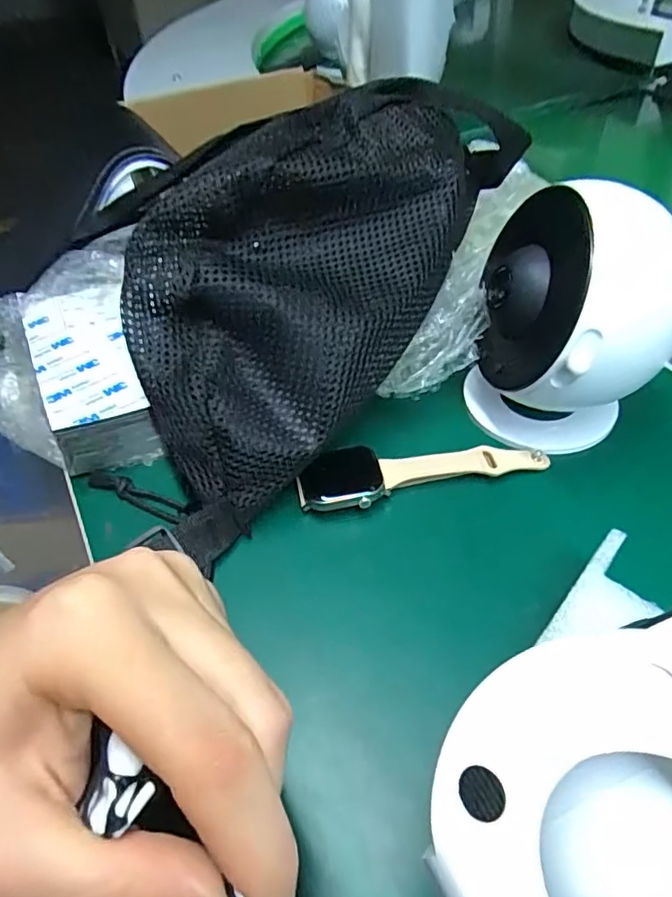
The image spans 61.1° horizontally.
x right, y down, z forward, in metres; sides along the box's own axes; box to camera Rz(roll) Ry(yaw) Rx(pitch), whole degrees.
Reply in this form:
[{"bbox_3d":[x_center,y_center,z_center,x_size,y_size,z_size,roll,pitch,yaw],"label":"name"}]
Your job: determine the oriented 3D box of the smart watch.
[{"bbox_3d":[0.044,0.008,0.299,0.130,0.011,0.034,-12,46,-9],"label":"smart watch"}]

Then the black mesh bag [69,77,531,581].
[{"bbox_3d":[-0.003,-0.090,0.300,0.107,0.134,0.255,33,55,29],"label":"black mesh bag"}]

